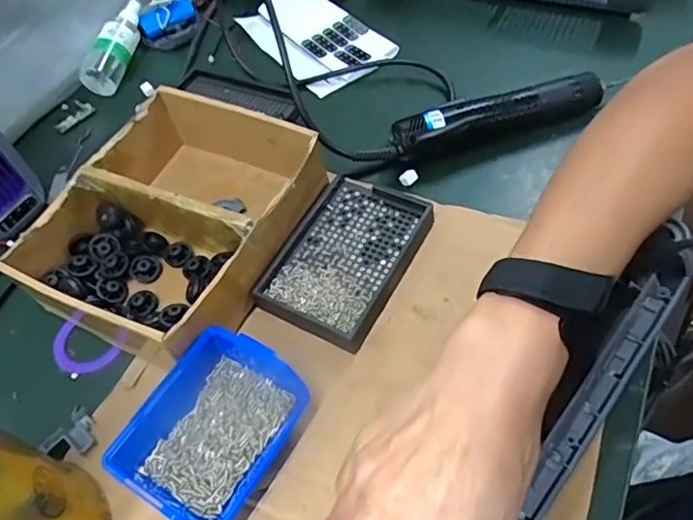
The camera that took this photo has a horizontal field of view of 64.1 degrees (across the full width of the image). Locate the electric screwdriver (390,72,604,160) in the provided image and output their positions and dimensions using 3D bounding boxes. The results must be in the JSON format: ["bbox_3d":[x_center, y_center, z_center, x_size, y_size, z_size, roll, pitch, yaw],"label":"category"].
[{"bbox_3d":[0.141,-0.131,0.510,0.201,0.038,0.033,-17,54,-5],"label":"electric screwdriver"}]

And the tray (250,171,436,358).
[{"bbox_3d":[0.001,-0.007,0.447,0.096,0.017,0.144,23,60,22],"label":"tray"}]

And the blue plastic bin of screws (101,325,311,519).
[{"bbox_3d":[-0.085,0.108,0.357,0.081,0.041,0.109,24,61,23],"label":"blue plastic bin of screws"}]

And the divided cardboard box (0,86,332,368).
[{"bbox_3d":[-0.138,-0.029,0.454,0.176,0.088,0.205,18,59,19],"label":"divided cardboard box"}]

